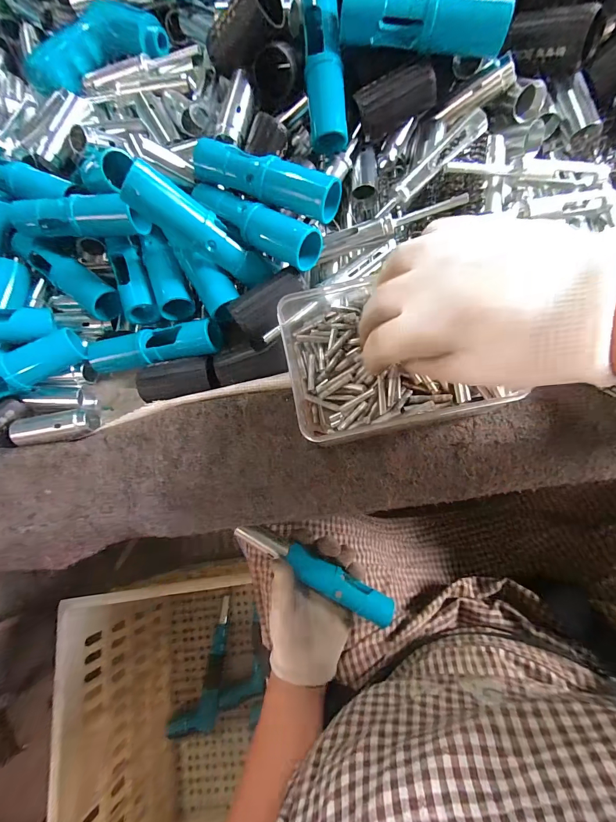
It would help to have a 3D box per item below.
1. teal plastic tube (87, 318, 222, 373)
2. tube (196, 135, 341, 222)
[{"bbox_3d":[-0.133,-0.056,0.302,0.129,0.029,0.029,-6,82,19],"label":"teal plastic tube"},{"bbox_3d":[-0.035,-0.178,0.263,0.118,0.027,0.028,28,81,14],"label":"tube"}]

